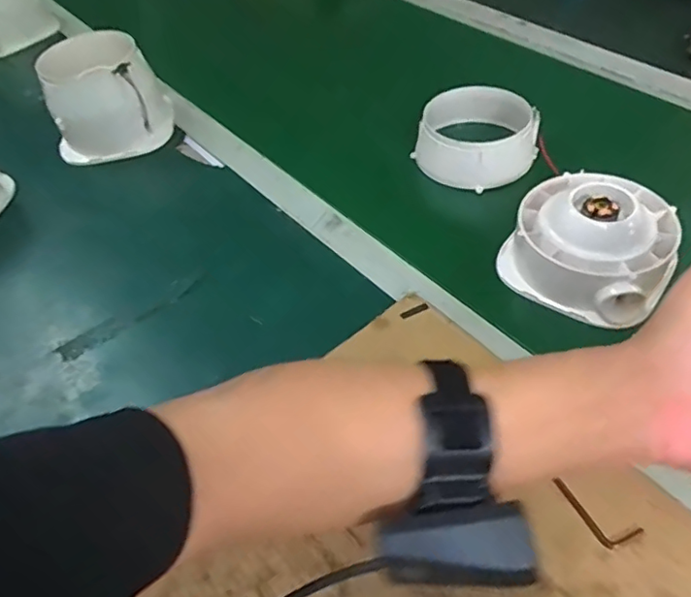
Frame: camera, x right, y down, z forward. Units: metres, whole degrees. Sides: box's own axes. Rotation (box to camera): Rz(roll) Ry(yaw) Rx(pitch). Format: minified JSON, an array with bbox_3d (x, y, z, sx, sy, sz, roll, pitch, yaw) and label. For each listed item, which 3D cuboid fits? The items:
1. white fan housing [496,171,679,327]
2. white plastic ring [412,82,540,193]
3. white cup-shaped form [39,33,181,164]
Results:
[{"bbox_3d":[0.216,-0.054,0.505,0.133,0.067,0.134,30,60,26],"label":"white fan housing"},{"bbox_3d":[0.143,-0.175,0.626,0.125,0.066,0.125,-3,50,4],"label":"white plastic ring"},{"bbox_3d":[-0.293,-0.251,0.704,0.142,0.102,0.123,-19,51,-9],"label":"white cup-shaped form"}]

